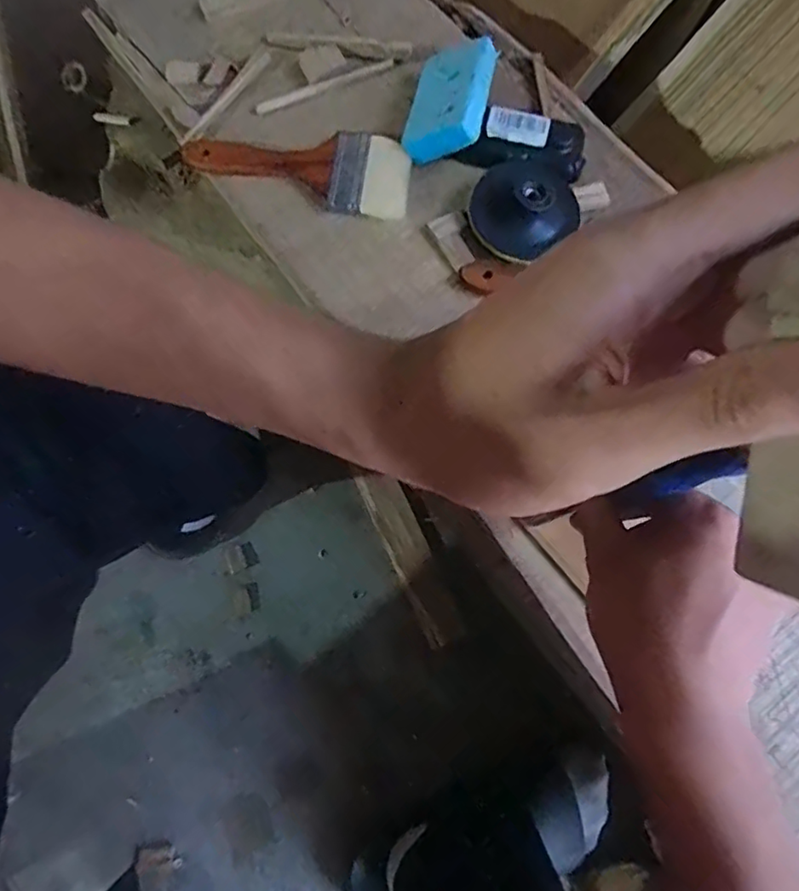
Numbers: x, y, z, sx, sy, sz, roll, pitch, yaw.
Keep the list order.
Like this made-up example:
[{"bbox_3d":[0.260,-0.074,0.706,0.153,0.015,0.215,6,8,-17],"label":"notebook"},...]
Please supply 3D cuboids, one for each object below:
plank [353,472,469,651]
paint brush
[{"bbox_3d":[0.014,0.132,0.702,0.048,0.015,0.215,-22,71,-13],"label":"plank"},{"bbox_3d":[-0.083,-0.234,0.478,0.189,0.017,0.069,14,67,1],"label":"paint brush"}]

